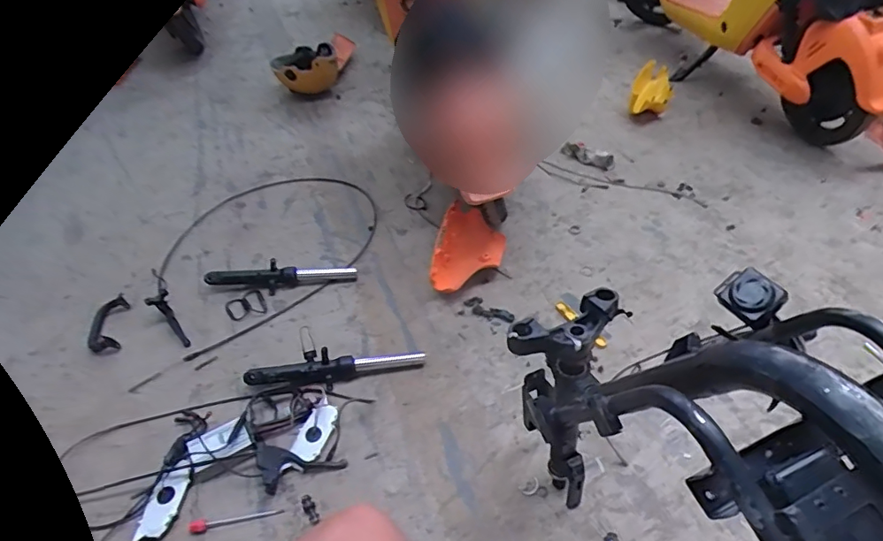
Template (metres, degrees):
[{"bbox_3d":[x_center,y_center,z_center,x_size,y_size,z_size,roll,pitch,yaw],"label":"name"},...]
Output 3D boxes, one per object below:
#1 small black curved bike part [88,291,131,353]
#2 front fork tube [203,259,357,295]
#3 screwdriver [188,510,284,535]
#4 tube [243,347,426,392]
[{"bbox_3d":[-0.761,0.123,1.168,0.078,0.020,0.161,-10,44,-8],"label":"small black curved bike part"},{"bbox_3d":[-0.394,0.017,1.257,0.368,0.043,0.074,-4,44,-1],"label":"front fork tube"},{"bbox_3d":[-0.344,0.416,0.861,0.148,0.017,0.021,-11,44,-8],"label":"screwdriver"},{"bbox_3d":[-0.215,0.202,1.049,0.359,0.045,0.066,-3,44,0],"label":"tube"}]

